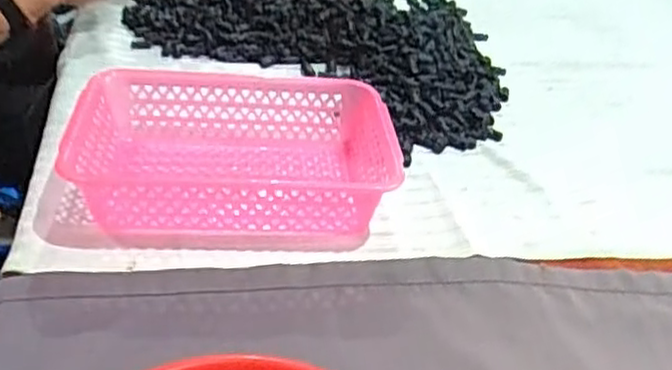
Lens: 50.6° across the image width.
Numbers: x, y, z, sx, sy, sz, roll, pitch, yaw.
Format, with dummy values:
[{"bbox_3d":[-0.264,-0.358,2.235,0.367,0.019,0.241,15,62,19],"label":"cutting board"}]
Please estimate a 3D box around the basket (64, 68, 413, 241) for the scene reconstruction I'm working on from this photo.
[{"bbox_3d":[-0.097,-0.034,0.716,0.304,0.080,0.222,1,34,-7],"label":"basket"}]

